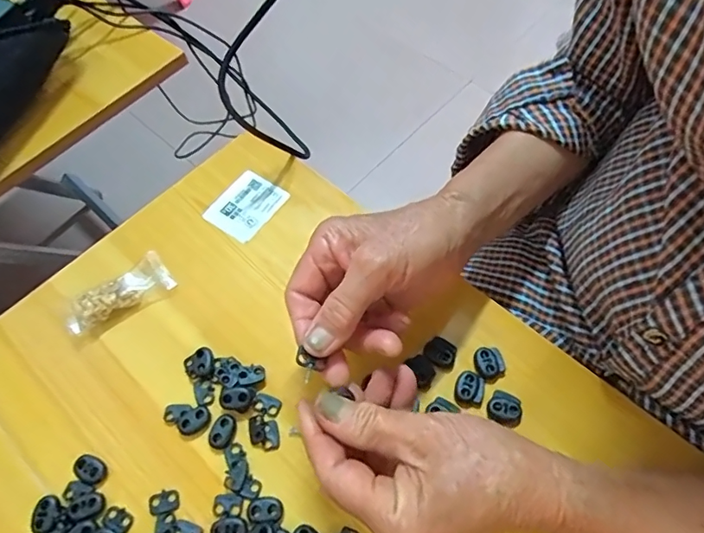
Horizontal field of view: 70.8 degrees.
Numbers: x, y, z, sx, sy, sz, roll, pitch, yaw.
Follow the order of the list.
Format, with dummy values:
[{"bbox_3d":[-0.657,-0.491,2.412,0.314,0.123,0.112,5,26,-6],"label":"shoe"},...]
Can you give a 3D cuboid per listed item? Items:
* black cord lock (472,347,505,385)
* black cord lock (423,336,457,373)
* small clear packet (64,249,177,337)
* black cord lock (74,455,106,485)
[{"bbox_3d":[0.094,0.067,0.338,0.019,0.008,0.023,-17,62,-6],"label":"black cord lock"},{"bbox_3d":[0.062,0.060,0.344,0.023,0.007,0.019,38,69,21],"label":"black cord lock"},{"bbox_3d":[-0.178,0.021,0.376,0.080,0.016,0.031,-36,65,-16],"label":"small clear packet"},{"bbox_3d":[-0.168,0.130,0.318,0.020,0.006,0.015,26,65,16],"label":"black cord lock"}]

